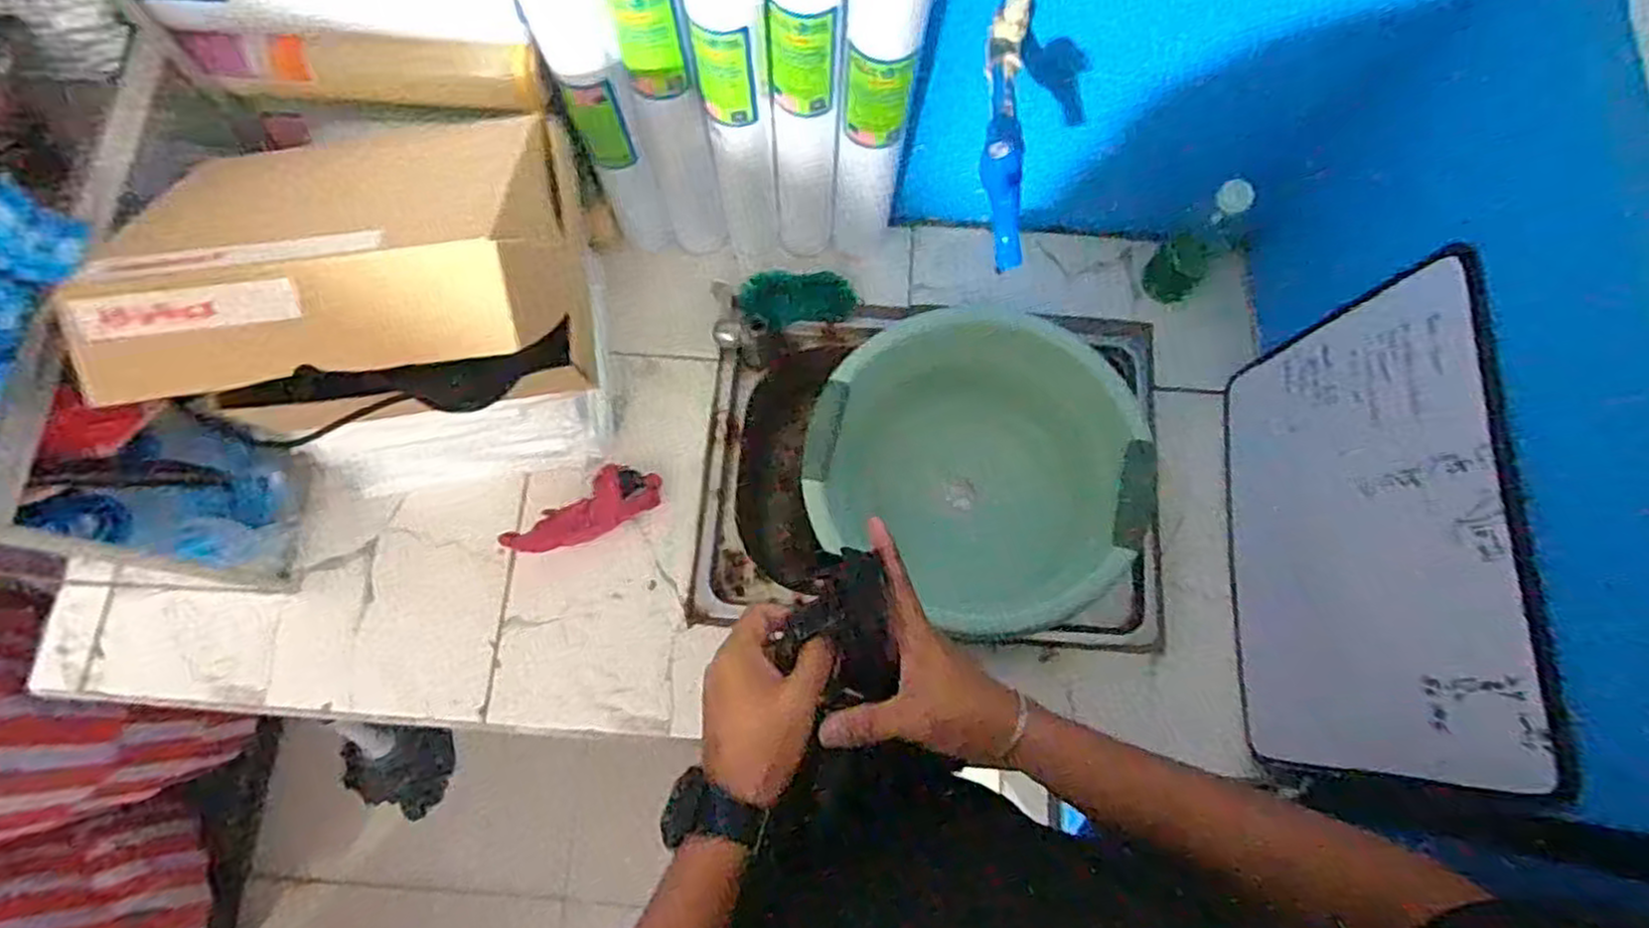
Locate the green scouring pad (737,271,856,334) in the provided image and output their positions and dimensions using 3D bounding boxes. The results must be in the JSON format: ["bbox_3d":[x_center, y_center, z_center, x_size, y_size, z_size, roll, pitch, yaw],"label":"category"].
[{"bbox_3d":[-0.031,-0.186,0.884,0.129,0.015,0.063,-4,108,-7],"label":"green scouring pad"}]

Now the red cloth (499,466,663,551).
[{"bbox_3d":[-0.246,0.050,0.800,0.161,0.041,0.062,-30,77,-9],"label":"red cloth"}]

